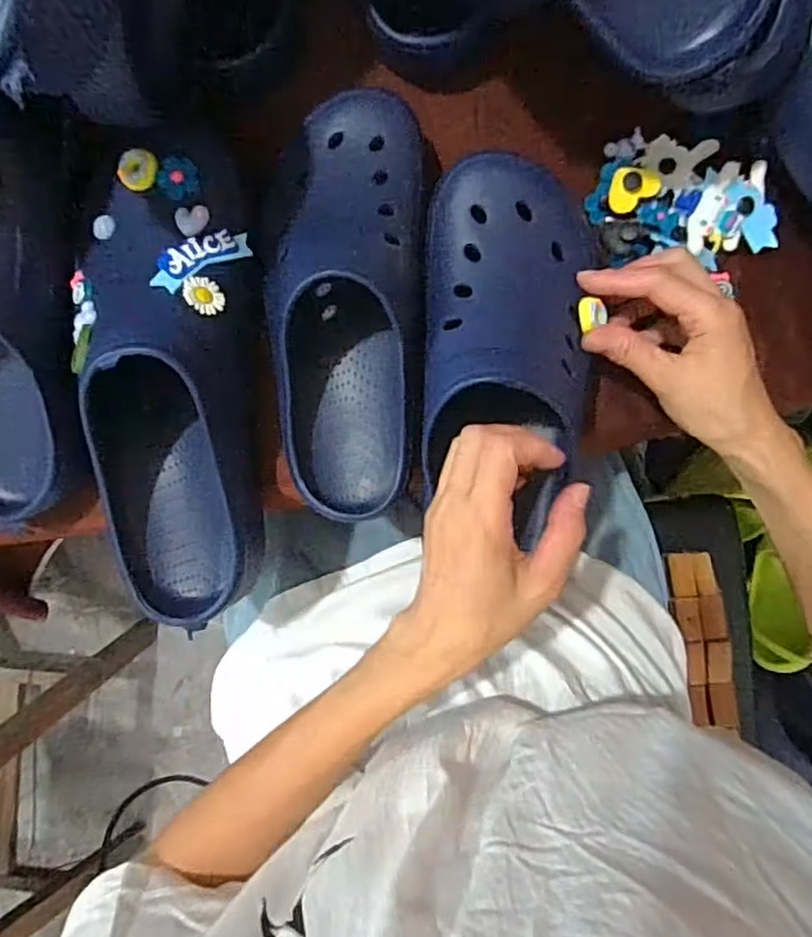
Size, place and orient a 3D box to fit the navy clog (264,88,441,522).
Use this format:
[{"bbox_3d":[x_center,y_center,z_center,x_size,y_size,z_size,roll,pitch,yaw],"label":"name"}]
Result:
[{"bbox_3d":[-0.038,-0.095,0.391,0.099,0.078,0.255,4,94,2],"label":"navy clog"}]

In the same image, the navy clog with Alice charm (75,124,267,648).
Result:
[{"bbox_3d":[-0.140,-0.049,0.385,0.112,0.091,0.294,-6,94,3],"label":"navy clog with Alice charm"}]

